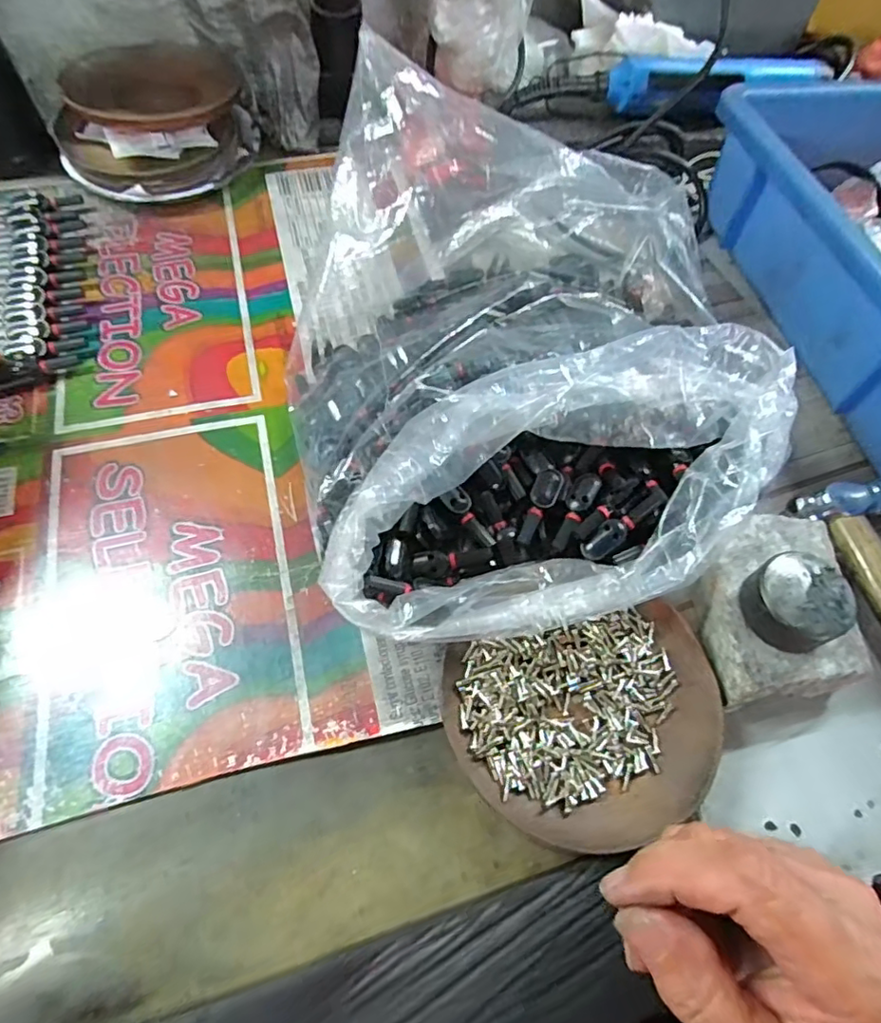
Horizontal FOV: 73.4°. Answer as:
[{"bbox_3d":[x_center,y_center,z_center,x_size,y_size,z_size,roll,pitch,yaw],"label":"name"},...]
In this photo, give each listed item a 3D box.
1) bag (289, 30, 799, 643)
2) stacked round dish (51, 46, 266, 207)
[{"bbox_3d":[0.045,-0.090,0.291,0.234,0.101,0.271,-9,62,-9],"label":"bag"},{"bbox_3d":[-0.200,-0.276,0.415,0.130,0.045,0.127,2,60,-3],"label":"stacked round dish"}]

